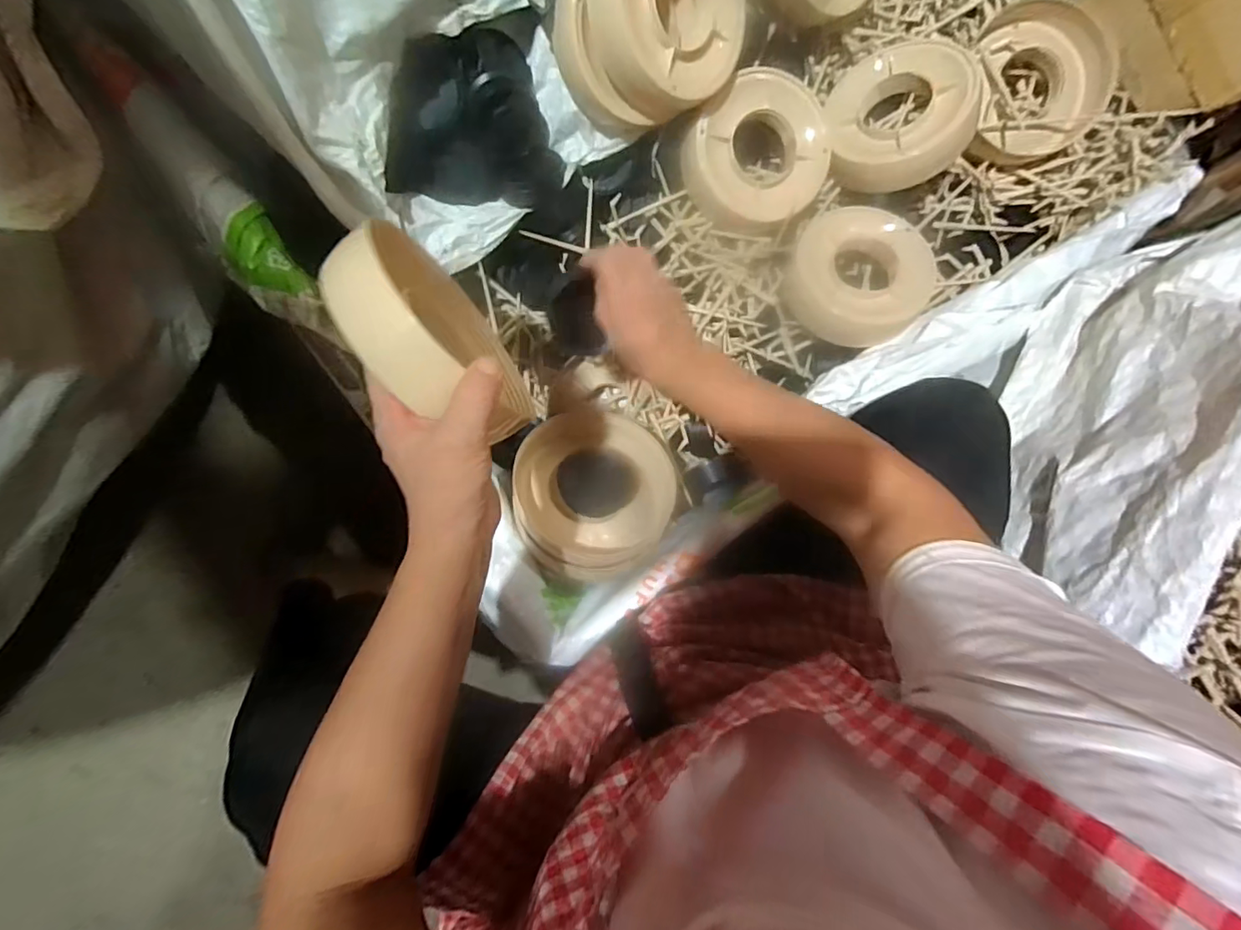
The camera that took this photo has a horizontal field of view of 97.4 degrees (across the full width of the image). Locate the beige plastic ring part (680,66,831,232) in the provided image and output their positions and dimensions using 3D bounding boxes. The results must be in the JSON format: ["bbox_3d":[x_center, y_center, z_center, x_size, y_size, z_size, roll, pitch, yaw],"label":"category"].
[{"bbox_3d":[0.152,-0.338,0.598,0.146,0.066,0.154,45,84,-4],"label":"beige plastic ring part"}]

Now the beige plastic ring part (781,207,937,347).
[{"bbox_3d":[0.264,-0.204,0.605,0.155,0.049,0.136,1,89,-7],"label":"beige plastic ring part"}]

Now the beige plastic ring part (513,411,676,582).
[{"bbox_3d":[-0.029,0.032,0.577,0.170,0.058,0.176,8,71,-17],"label":"beige plastic ring part"}]

